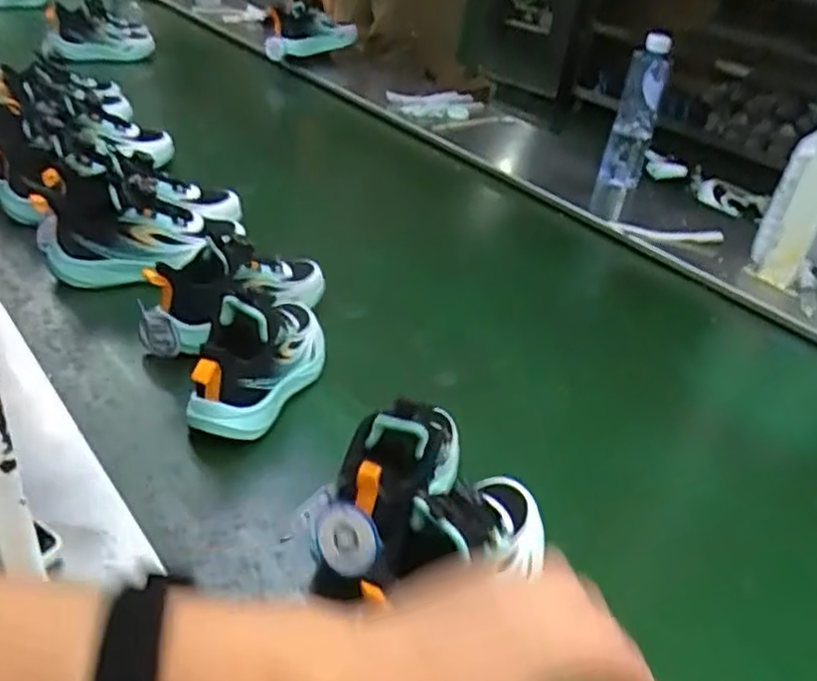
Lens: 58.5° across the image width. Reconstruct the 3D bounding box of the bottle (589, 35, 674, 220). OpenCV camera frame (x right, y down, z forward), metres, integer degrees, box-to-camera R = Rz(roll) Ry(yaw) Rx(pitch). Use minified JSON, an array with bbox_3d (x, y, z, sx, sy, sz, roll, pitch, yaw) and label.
[{"bbox_3d":[0.367,-0.345,1.206,0.070,0.291,0.081,15,41,18],"label":"bottle"}]

